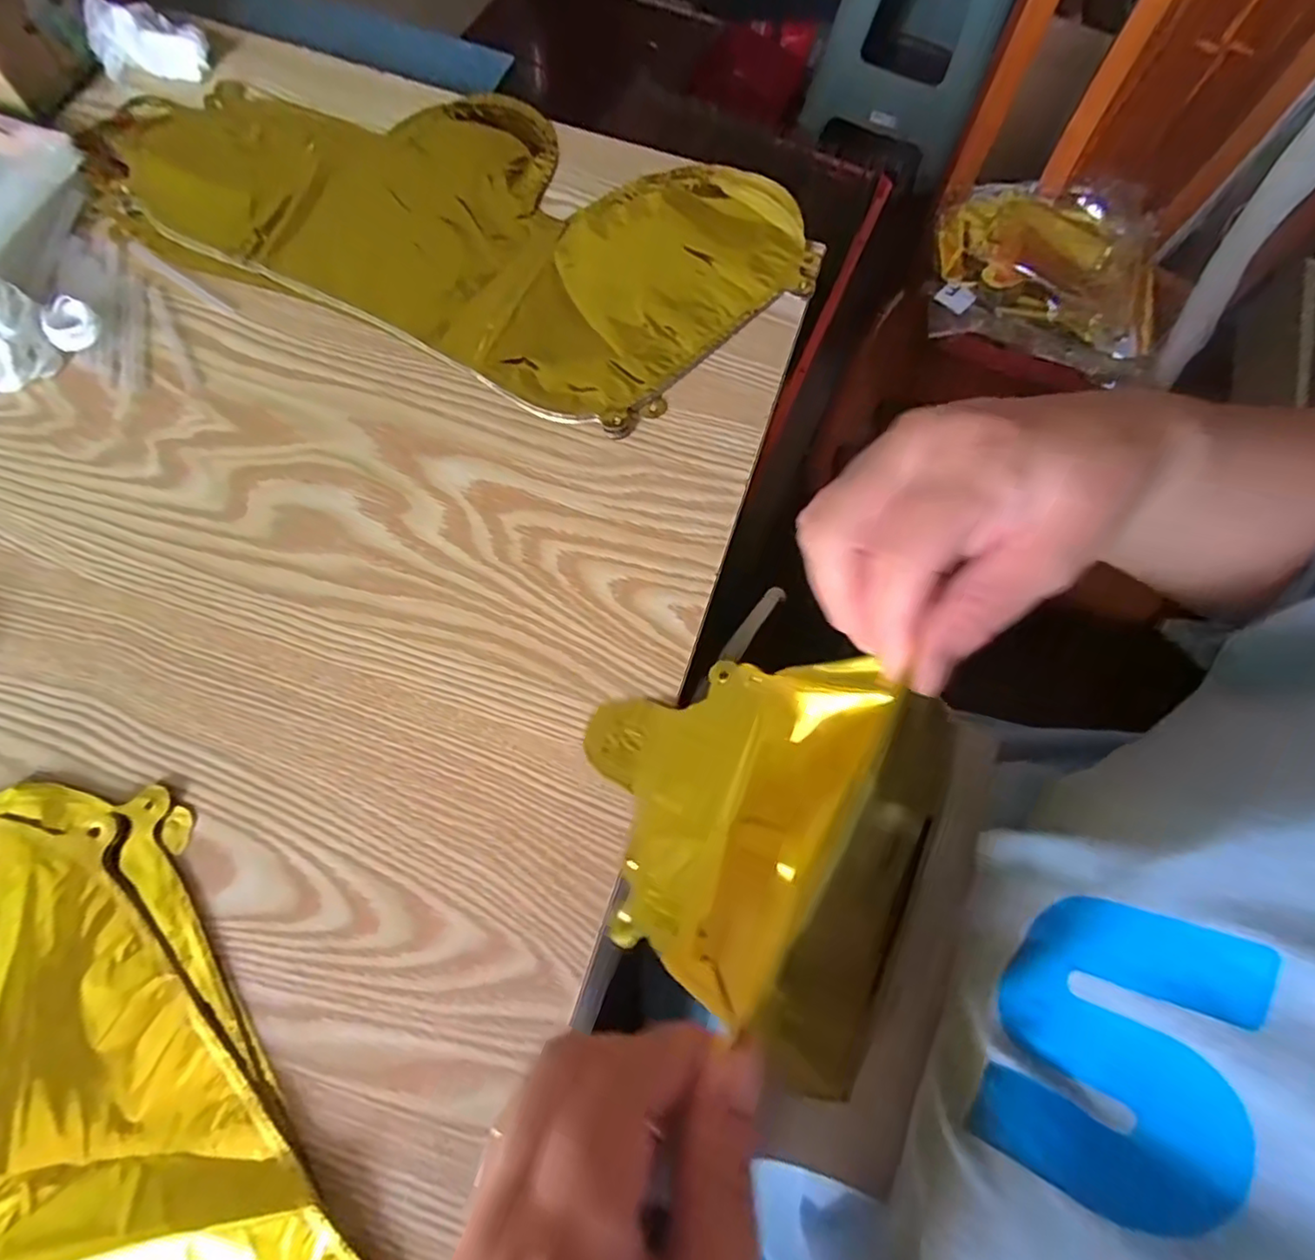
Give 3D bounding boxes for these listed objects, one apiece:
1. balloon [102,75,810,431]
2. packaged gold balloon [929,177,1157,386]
[{"bbox_3d":[-0.120,-0.272,0.405,0.405,0.013,0.215,27,72,8],"label":"balloon"},{"bbox_3d":[0.464,-0.425,0.742,0.269,0.065,0.229,12,71,0],"label":"packaged gold balloon"}]

